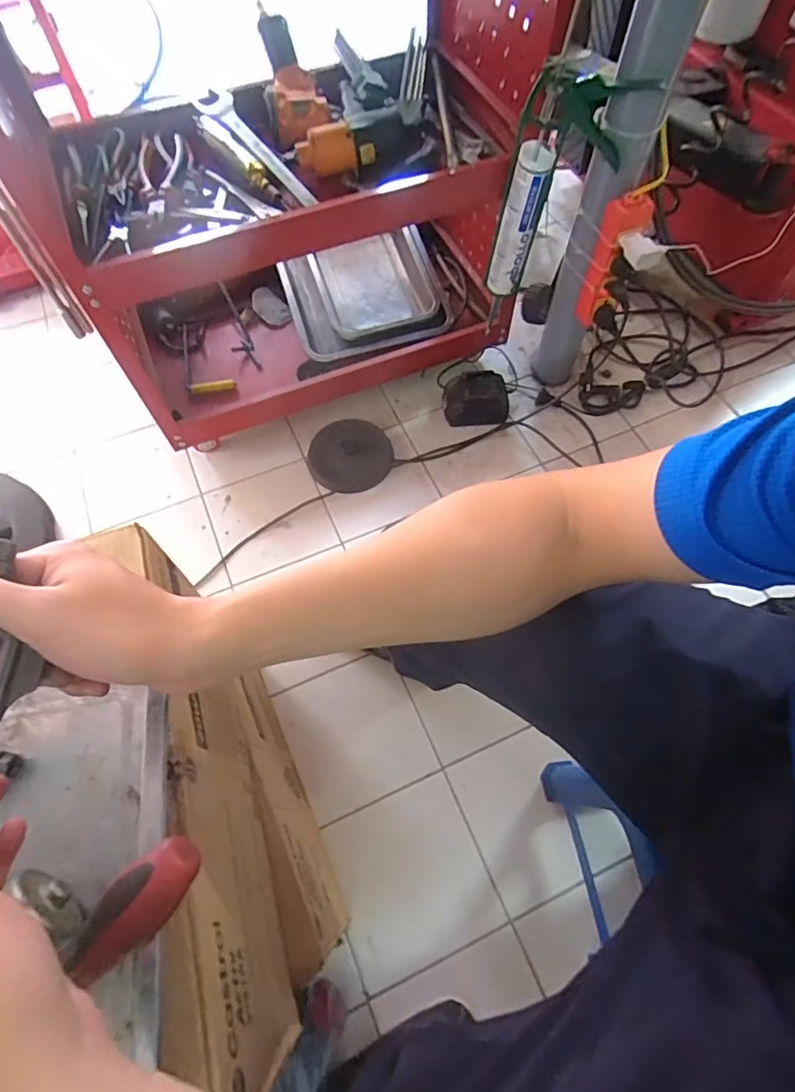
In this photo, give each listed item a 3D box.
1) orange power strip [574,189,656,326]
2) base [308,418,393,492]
[{"bbox_3d":[0.326,-0.427,0.844,0.063,0.211,0.043,21,66,11],"label":"orange power strip"},{"bbox_3d":[-0.089,-0.174,1.021,0.152,0.022,0.151,0,64,1],"label":"base"}]

